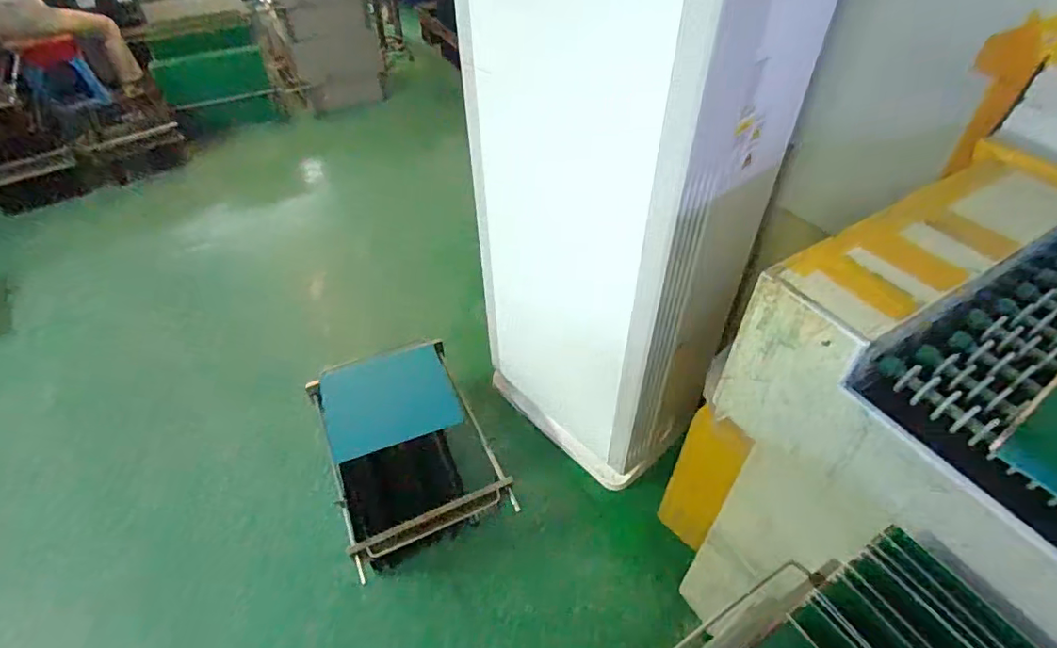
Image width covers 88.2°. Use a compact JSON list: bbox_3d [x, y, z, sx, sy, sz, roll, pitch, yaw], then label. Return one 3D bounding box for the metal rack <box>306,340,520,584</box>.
[{"bbox_3d":[-0.351,0.363,1.578,0.416,0.297,0.597,-21,49,-18],"label":"metal rack"}]

